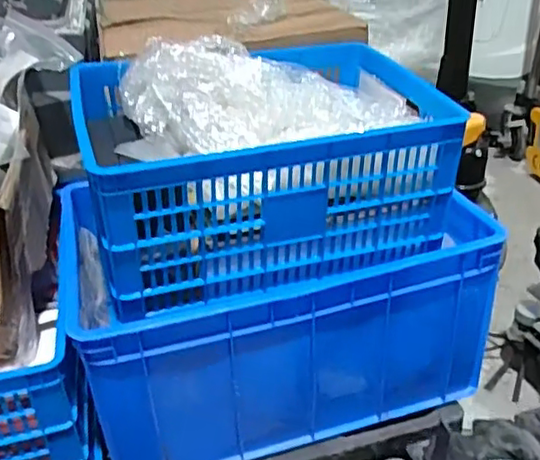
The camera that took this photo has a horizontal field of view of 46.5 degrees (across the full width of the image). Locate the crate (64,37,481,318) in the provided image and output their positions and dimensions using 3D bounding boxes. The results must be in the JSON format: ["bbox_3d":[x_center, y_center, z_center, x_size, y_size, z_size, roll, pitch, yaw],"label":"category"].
[{"bbox_3d":[-0.020,-0.112,0.909,0.475,0.239,0.336,-11,33,-14],"label":"crate"}]

